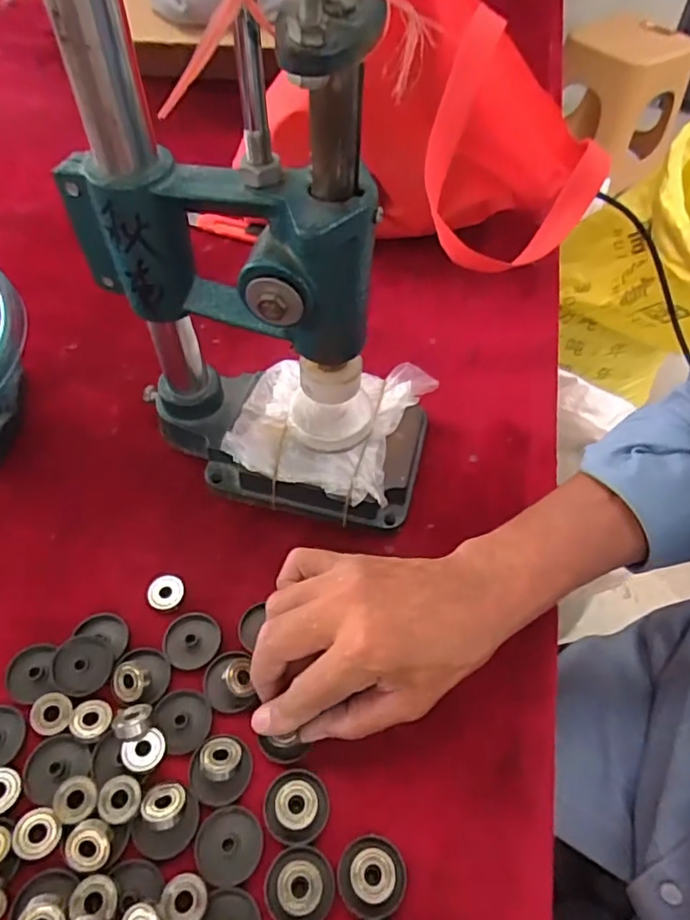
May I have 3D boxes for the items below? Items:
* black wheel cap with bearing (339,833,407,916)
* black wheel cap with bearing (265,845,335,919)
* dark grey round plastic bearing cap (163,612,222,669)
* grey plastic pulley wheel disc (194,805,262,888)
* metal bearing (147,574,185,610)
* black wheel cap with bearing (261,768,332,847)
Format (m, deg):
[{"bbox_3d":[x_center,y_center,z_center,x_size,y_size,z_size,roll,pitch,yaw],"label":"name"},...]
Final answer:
[{"bbox_3d":[0.014,0.202,0.278,0.032,0.007,0.031,1,55,-2],"label":"black wheel cap with bearing"},{"bbox_3d":[-0.022,0.206,0.275,0.032,0.006,0.032,1,55,-2],"label":"black wheel cap with bearing"},{"bbox_3d":[-0.092,0.108,0.344,0.033,0.004,0.034,1,55,-2],"label":"dark grey round plastic bearing cap"},{"bbox_3d":[-0.058,0.193,0.286,0.032,0.004,0.032,1,55,-2],"label":"grey plastic pulley wheel disc"},{"bbox_3d":[-0.113,0.084,0.361,0.022,0.006,0.022,-27,77,-22],"label":"metal bearing"},{"bbox_3d":[-0.025,0.177,0.294,0.033,0.006,0.032,1,55,-2],"label":"black wheel cap with bearing"}]

